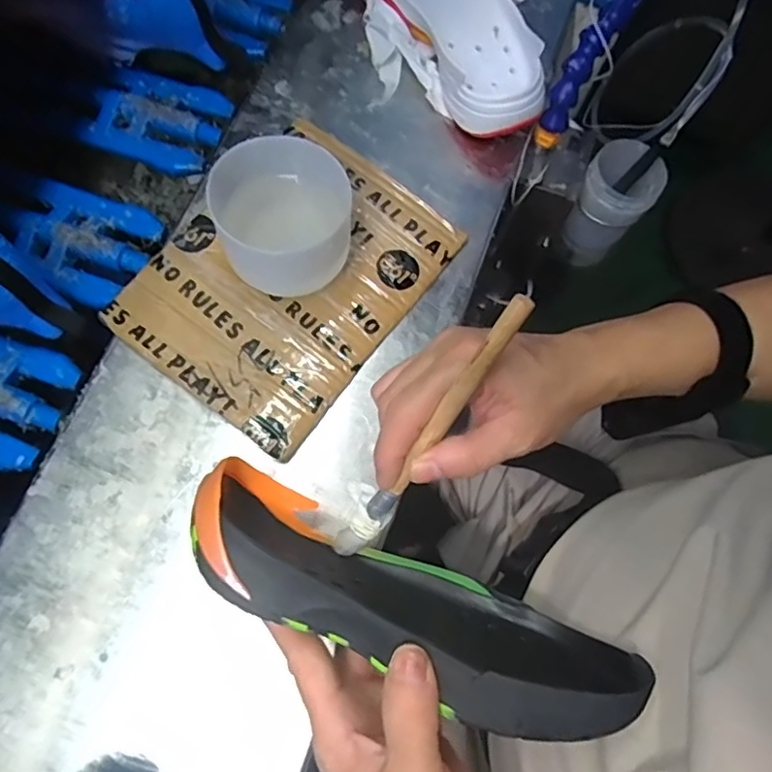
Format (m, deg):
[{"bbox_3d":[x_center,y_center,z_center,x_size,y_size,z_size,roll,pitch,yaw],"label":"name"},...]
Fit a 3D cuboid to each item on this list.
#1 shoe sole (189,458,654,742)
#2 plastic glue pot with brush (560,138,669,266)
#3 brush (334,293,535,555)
[{"bbox_3d":[0.006,0.111,0.299,0.228,0.081,0.059,22,73,11],"label":"shoe sole"},{"bbox_3d":[0.233,-0.189,0.607,0.068,0.119,0.070,29,74,7],"label":"plastic glue pot with brush"},{"bbox_3d":[0.018,0.030,0.297,0.018,0.185,0.009,36,31,9],"label":"brush"}]

